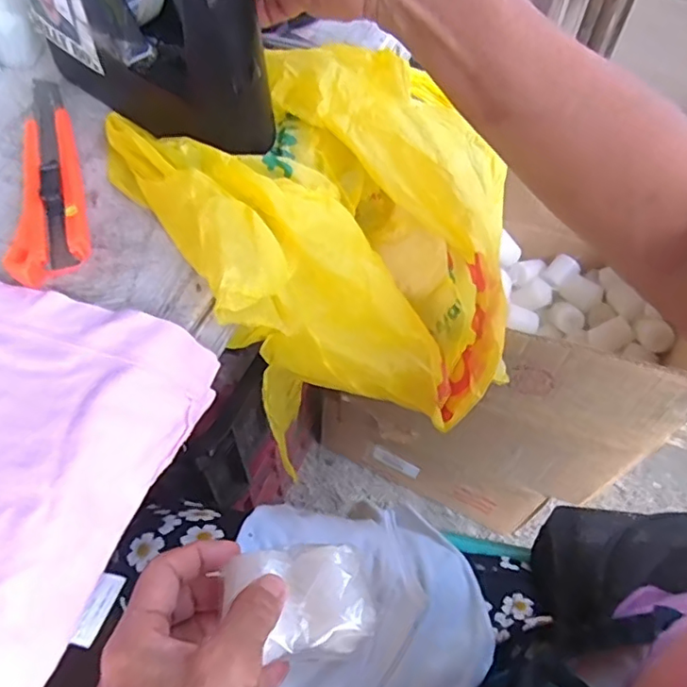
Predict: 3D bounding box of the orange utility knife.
[{"bbox_3d":[-0.174,-0.106,0.343,0.038,0.014,0.167,-11,61,-10],"label":"orange utility knife"}]

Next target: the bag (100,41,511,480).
[{"bbox_3d":[0.002,-0.059,0.407,0.214,0.183,0.221,-30,62,-19],"label":"bag"}]

